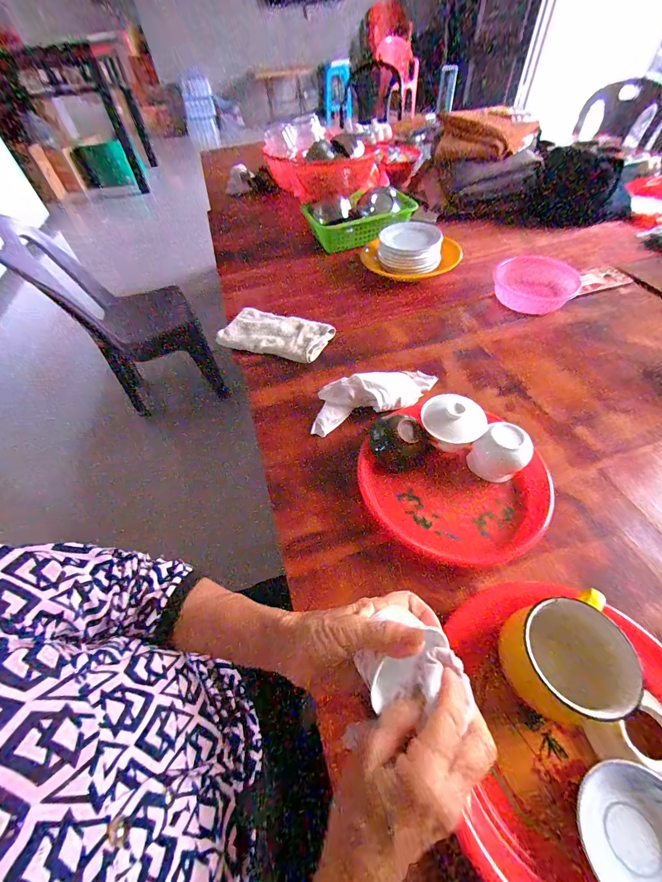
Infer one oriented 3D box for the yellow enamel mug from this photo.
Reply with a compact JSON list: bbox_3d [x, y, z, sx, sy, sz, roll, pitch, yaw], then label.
[{"bbox_3d":[0.221,0.210,0.317,0.086,0.091,0.092,-2,53,3],"label":"yellow enamel mug"}]

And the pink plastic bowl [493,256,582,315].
[{"bbox_3d":[0.461,-0.357,0.740,0.166,0.043,0.162,-2,53,3],"label":"pink plastic bowl"}]

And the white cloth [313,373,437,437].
[{"bbox_3d":[0.071,-0.081,0.563,0.231,0.053,0.079,-17,54,-9],"label":"white cloth"}]

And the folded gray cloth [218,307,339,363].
[{"bbox_3d":[-0.122,-0.229,0.713,0.233,0.026,0.132,20,57,18],"label":"folded gray cloth"}]

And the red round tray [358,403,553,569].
[{"bbox_3d":[0.179,0.061,0.468,0.235,0.023,0.226,-2,53,3],"label":"red round tray"}]

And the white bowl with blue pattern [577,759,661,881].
[{"bbox_3d":[0.249,0.321,0.264,0.085,0.028,0.093,-2,53,3],"label":"white bowl with blue pattern"}]

